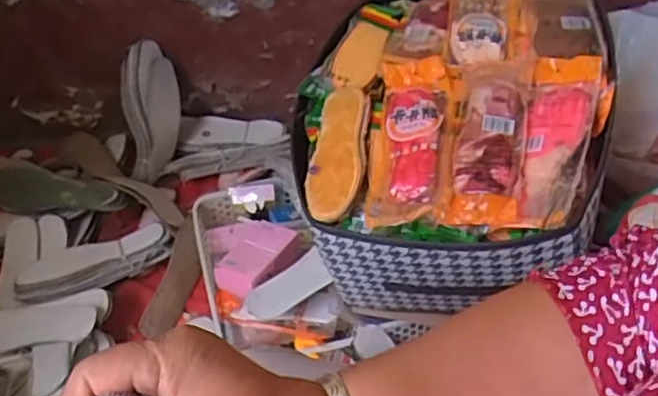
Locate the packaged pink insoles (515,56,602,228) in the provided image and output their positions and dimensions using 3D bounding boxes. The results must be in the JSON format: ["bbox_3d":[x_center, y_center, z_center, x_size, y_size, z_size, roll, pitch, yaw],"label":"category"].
[{"bbox_3d":[0.234,-0.065,0.678,0.065,0.035,0.217,12,51,16],"label":"packaged pink insoles"}]

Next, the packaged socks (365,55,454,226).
[{"bbox_3d":[0.091,-0.070,0.721,0.086,0.026,0.228,2,49,9],"label":"packaged socks"}]

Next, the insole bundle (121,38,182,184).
[{"bbox_3d":[-0.306,-0.148,1.131,0.082,0.235,0.073,1,10,7],"label":"insole bundle"}]

